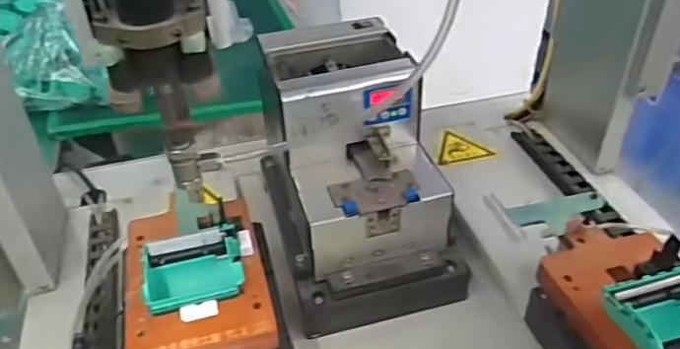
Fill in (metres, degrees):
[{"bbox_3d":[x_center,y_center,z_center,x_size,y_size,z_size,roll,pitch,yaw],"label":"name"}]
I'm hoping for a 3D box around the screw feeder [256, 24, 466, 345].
[{"bbox_3d":[0.014,-0.004,0.523,0.147,0.181,0.208,-12,39,-13],"label":"screw feeder"}]

